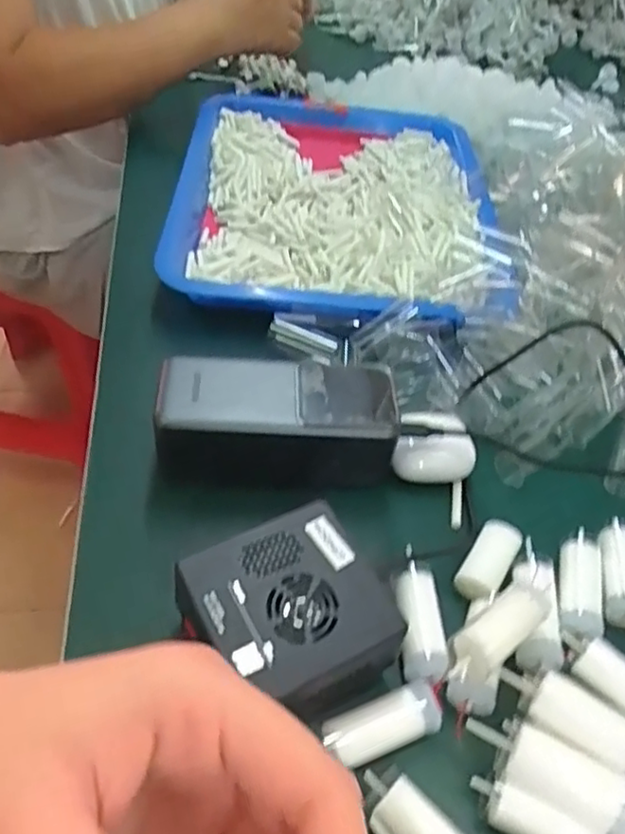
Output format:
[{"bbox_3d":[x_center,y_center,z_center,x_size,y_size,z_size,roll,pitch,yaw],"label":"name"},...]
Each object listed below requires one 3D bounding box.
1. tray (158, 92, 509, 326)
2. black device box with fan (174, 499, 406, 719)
[{"bbox_3d":[0.019,-0.195,0.558,0.267,0.033,0.350,5,48,-2],"label":"tray"},{"bbox_3d":[-0.010,0.089,0.281,0.079,0.038,0.077,-21,54,-23],"label":"black device box with fan"}]

